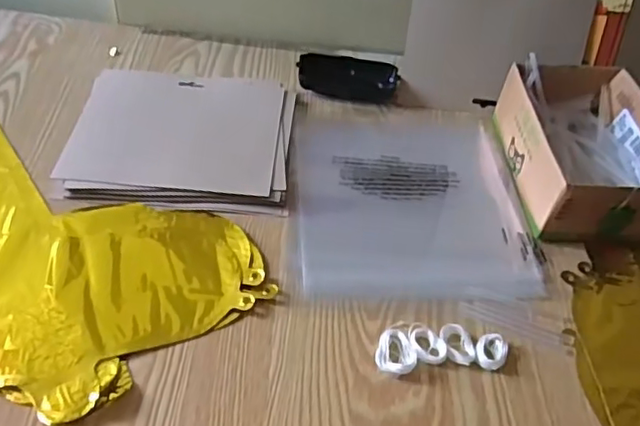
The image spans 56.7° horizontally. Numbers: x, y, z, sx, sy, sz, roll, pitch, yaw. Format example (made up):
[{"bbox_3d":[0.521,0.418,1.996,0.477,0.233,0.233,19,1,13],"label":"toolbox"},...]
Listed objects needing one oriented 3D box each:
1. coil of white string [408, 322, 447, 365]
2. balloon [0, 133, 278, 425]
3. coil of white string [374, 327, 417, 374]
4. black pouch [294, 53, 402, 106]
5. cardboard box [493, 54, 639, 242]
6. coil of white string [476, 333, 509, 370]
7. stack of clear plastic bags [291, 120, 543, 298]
[{"bbox_3d":[0.080,0.098,0.446,0.029,0.009,0.030,3,47,-4],"label":"coil of white string"},{"bbox_3d":[-0.276,-0.004,0.491,0.421,0.017,0.252,36,53,24],"label":"balloon"},{"bbox_3d":[0.056,0.102,0.439,0.029,0.007,0.037,11,47,3],"label":"coil of white string"},{"bbox_3d":[0.033,-0.160,0.682,0.111,0.021,0.064,5,47,-2],"label":"black pouch"},{"bbox_3d":[0.254,-0.064,0.573,0.130,0.070,0.198,1,47,-6],"label":"cardboard box"},{"bbox_3d":[0.128,0.104,0.444,0.023,0.009,0.030,17,47,9],"label":"coil of white string"},{"bbox_3d":[0.083,-0.016,0.557,0.215,0.008,0.230,0,47,-7],"label":"stack of clear plastic bags"}]

